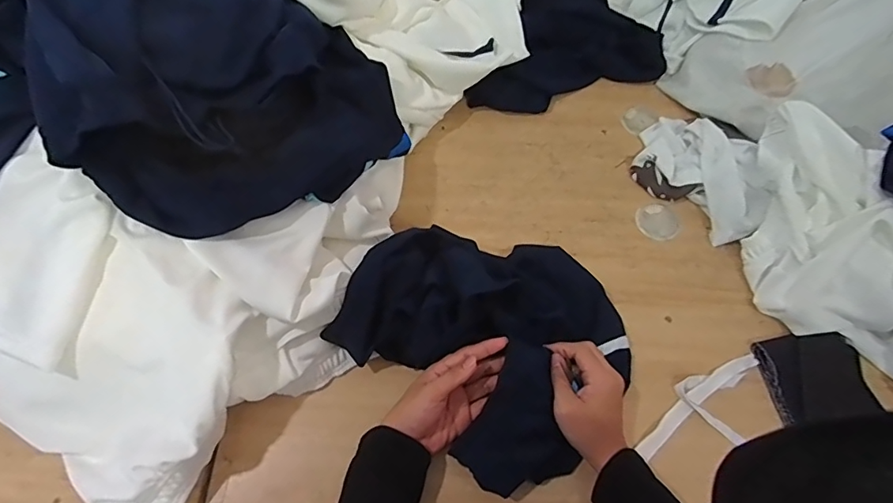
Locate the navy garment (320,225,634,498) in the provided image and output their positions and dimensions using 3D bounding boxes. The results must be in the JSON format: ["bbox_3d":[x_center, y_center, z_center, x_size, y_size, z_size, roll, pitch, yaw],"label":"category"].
[{"bbox_3d":[0.066,0.091,0.629,0.333,0.083,0.304,38,69,15],"label":"navy garment"}]

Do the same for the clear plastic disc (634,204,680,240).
[{"bbox_3d":[0.328,-0.046,0.760,0.062,0.007,0.060,1,64,-2],"label":"clear plastic disc"}]

